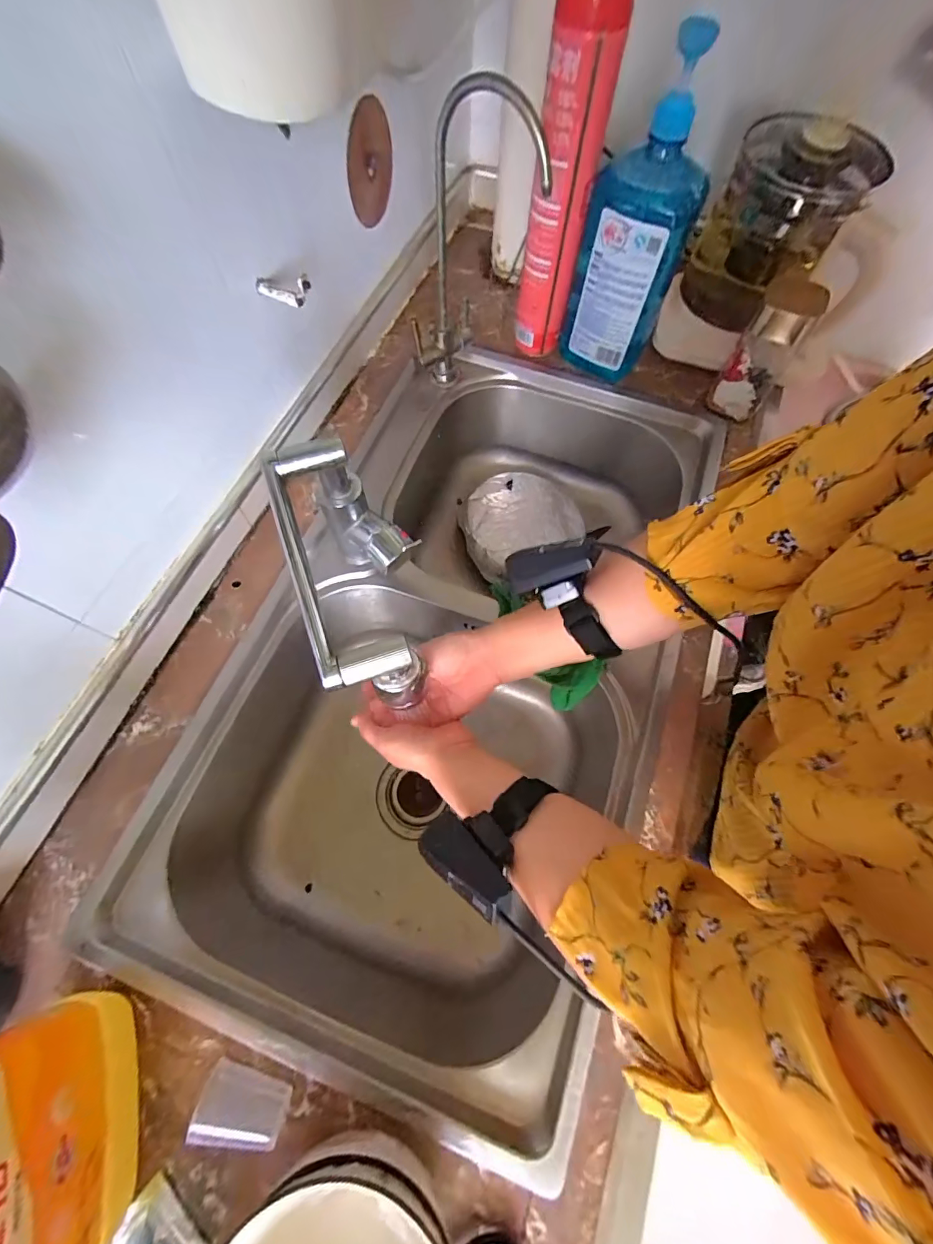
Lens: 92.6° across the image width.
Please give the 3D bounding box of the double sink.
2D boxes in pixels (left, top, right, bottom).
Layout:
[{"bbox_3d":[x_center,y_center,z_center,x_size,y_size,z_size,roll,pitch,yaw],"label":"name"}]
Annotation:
[{"bbox_3d":[-0.014,0.030,0.562,0.451,0.197,0.772,21,69,7],"label":"double sink"}]

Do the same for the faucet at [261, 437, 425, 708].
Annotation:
[{"bbox_3d":[-0.089,-0.029,0.405,0.095,0.161,0.202,-17,70,-8],"label":"faucet"}]

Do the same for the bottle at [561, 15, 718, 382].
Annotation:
[{"bbox_3d":[0.182,-0.417,0.488,0.109,0.277,0.062,16,69,5],"label":"bottle"}]

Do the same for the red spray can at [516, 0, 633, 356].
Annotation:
[{"bbox_3d":[0.101,-0.453,0.483,0.062,0.336,0.052,11,68,3],"label":"red spray can"}]

